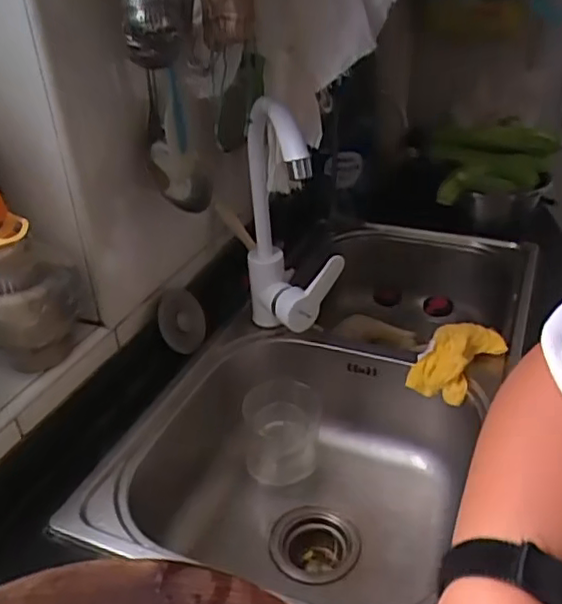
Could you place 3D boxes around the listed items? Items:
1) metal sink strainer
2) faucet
[{"bbox_3d":[0.043,0.332,0.799,0.114,0.063,0.117,1,32,7],"label":"metal sink strainer"},{"bbox_3d":[0.020,-0.085,0.762,0.116,0.347,0.140,-3,51,-4],"label":"faucet"}]

